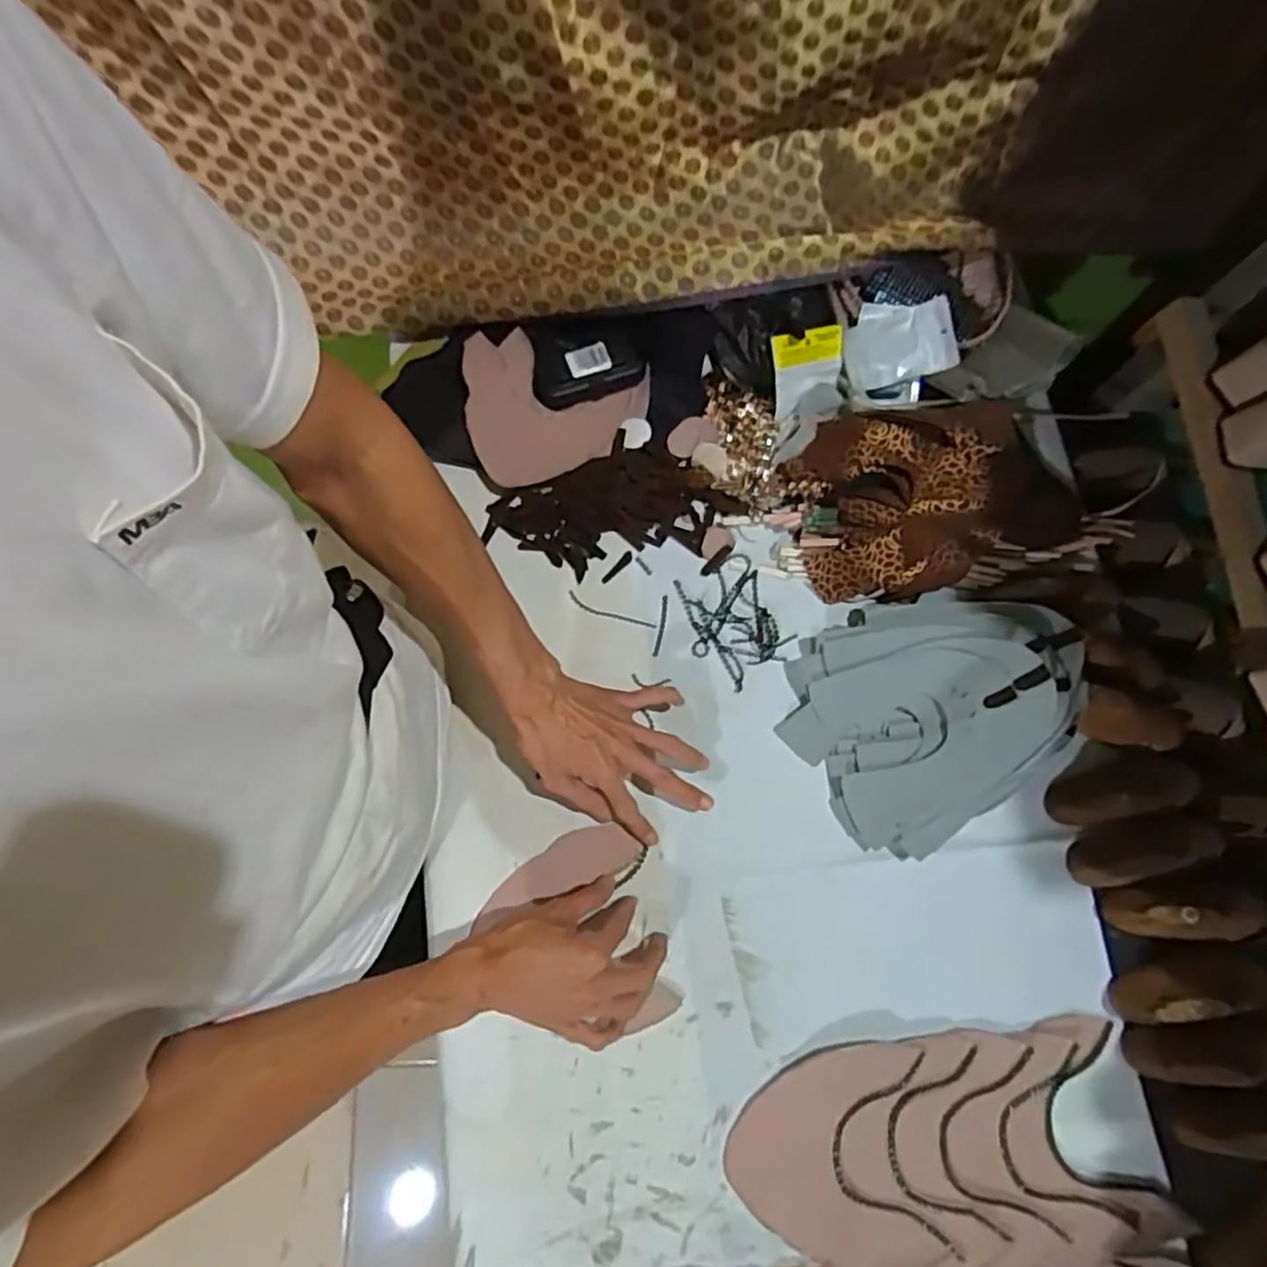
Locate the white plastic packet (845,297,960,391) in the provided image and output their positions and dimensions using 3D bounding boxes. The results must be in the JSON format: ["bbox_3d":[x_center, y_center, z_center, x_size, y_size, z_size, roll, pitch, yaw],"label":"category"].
[{"bbox_3d":[0.261,-0.289,0.677,0.099,0.017,0.083,-11,85,19],"label":"white plastic packet"}]

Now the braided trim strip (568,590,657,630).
[{"bbox_3d":[-0.022,-0.019,0.660,0.090,0.004,0.013,22,75,4],"label":"braided trim strip"}]

